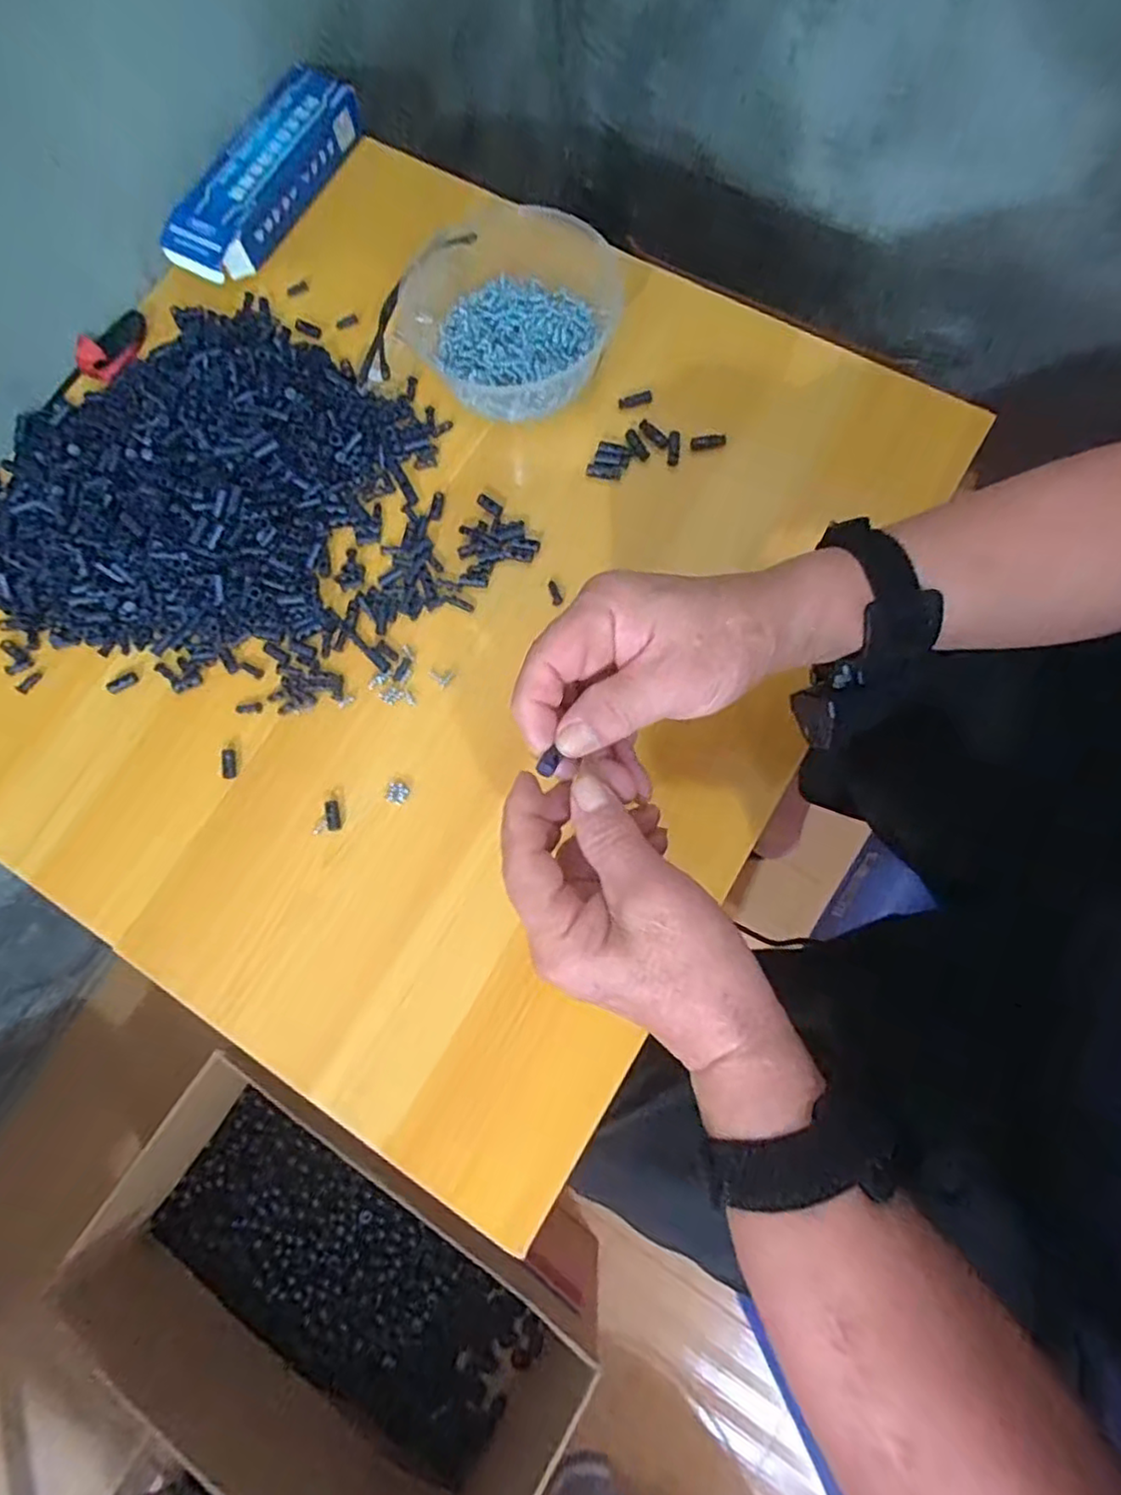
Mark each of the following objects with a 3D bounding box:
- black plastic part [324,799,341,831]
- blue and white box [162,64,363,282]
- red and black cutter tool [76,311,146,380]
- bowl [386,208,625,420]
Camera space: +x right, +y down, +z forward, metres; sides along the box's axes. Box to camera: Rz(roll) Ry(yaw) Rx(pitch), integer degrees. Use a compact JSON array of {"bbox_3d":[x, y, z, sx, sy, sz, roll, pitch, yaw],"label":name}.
[{"bbox_3d":[-0.140,0.042,0.405,0.008,0.005,0.019,-11,79,-1],"label":"black plastic part"},{"bbox_3d":[-0.217,-0.417,0.484,0.062,0.035,0.177,30,81,7],"label":"blue and white box"},{"bbox_3d":[-0.322,-0.291,0.475,0.020,0.019,0.060,24,68,6],"label":"red and black cutter tool"},{"bbox_3d":[-0.032,-0.303,0.449,0.147,0.041,0.144,0,79,1],"label":"bowl"}]

